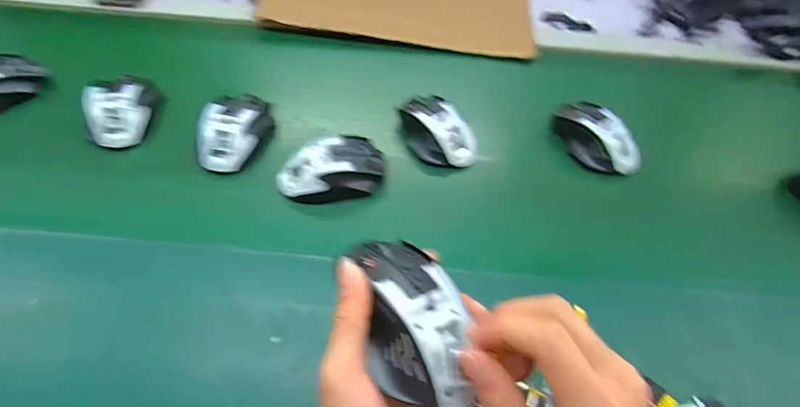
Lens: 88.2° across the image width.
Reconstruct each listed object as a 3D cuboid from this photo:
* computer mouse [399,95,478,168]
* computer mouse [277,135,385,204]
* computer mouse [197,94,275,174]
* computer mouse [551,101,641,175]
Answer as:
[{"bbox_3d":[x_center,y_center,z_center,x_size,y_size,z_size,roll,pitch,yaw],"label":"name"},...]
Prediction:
[{"bbox_3d":[0.047,-0.088,0.499,0.071,0.038,0.095,-14,57,-12],"label":"computer mouse"},{"bbox_3d":[-0.076,-0.035,0.459,0.113,0.049,0.066,-11,56,-10],"label":"computer mouse"},{"bbox_3d":[-0.188,-0.085,0.482,0.075,0.036,0.113,6,55,2],"label":"computer mouse"},{"bbox_3d":[0.245,-0.084,0.511,0.062,0.043,0.116,-28,61,-20],"label":"computer mouse"}]

